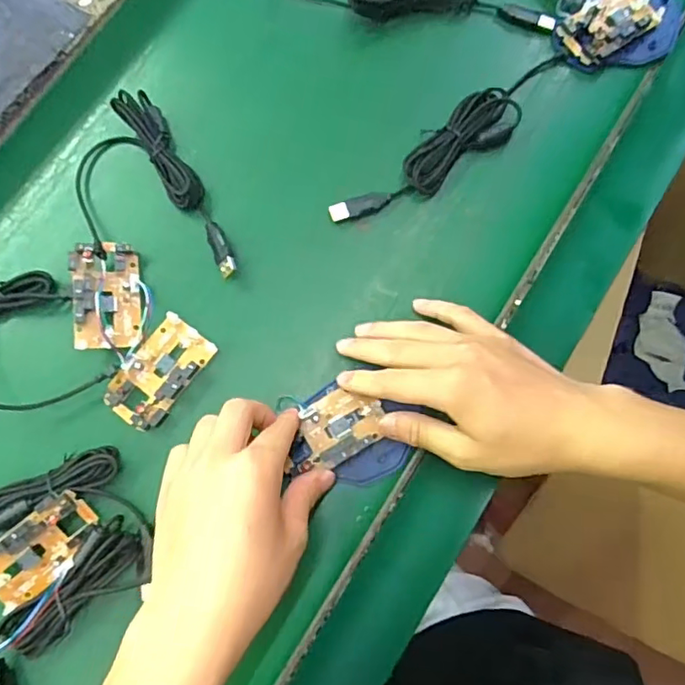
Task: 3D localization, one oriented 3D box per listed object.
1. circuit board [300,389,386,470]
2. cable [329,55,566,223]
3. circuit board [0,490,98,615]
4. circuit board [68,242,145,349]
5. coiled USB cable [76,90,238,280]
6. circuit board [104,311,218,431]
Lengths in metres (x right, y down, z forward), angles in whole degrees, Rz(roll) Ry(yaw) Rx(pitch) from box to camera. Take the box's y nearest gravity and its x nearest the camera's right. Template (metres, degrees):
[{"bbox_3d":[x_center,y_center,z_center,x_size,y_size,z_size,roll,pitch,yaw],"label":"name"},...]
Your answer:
[{"bbox_3d":[0.000,0.056,0.384,0.055,0.009,0.044,-32,78,-6],"label":"circuit board"},{"bbox_3d":[0.089,-0.155,0.430,0.223,0.017,0.042,-36,79,-7],"label":"cable"},{"bbox_3d":[-0.197,0.135,0.362,0.076,0.012,0.043,-41,105,-7],"label":"circuit board"},{"bbox_3d":[-0.165,-0.033,0.394,0.045,0.011,0.074,-3,81,-32],"label":"circuit board"},{"bbox_3d":[-0.148,-0.104,0.414,0.087,0.023,0.159,-29,78,-6],"label":"coiled USB cable"},{"bbox_3d":[-0.128,0.021,0.392,0.043,0.012,0.076,34,80,8],"label":"circuit board"}]

